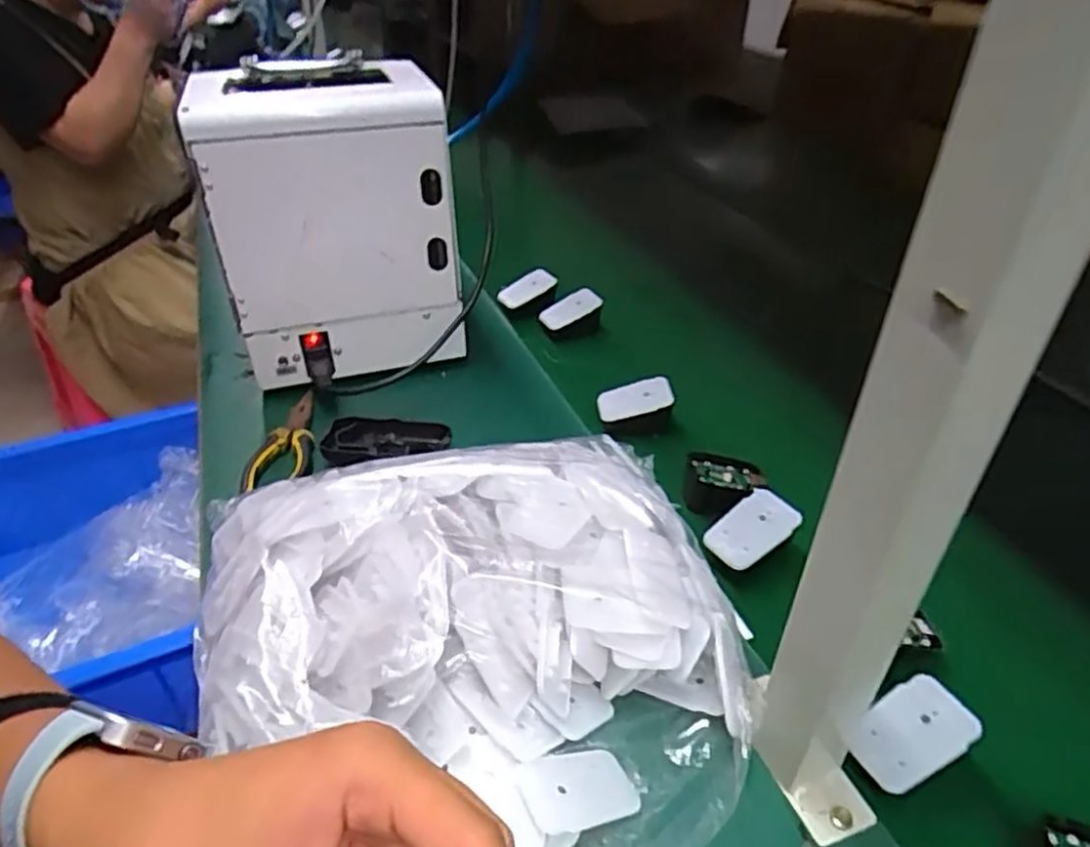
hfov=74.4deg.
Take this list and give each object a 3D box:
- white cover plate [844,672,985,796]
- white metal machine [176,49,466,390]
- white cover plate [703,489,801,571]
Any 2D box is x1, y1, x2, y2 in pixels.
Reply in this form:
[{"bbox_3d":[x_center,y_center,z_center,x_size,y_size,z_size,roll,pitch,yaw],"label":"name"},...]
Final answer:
[{"bbox_3d":[0.209,0.178,0.413,0.067,0.004,0.043,-34,52,-5],"label":"white cover plate"},{"bbox_3d":[-0.217,-0.198,0.727,0.215,0.275,0.178,-15,39,-19],"label":"white metal machine"},{"bbox_3d":[0.157,0.081,0.546,0.066,0.007,0.044,-41,57,-9],"label":"white cover plate"}]

